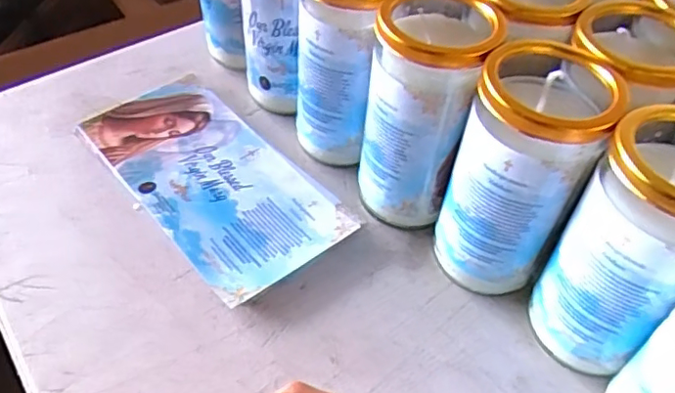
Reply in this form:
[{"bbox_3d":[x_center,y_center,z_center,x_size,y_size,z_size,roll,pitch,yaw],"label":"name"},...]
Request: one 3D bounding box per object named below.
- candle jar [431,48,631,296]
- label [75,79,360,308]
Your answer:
[{"bbox_3d":[0.104,-0.014,0.323,0.063,0.130,0.071,25,52,19],"label":"candle jar"},{"bbox_3d":[-0.090,-0.018,0.411,0.102,0.008,0.204,-33,57,-27],"label":"label"}]

